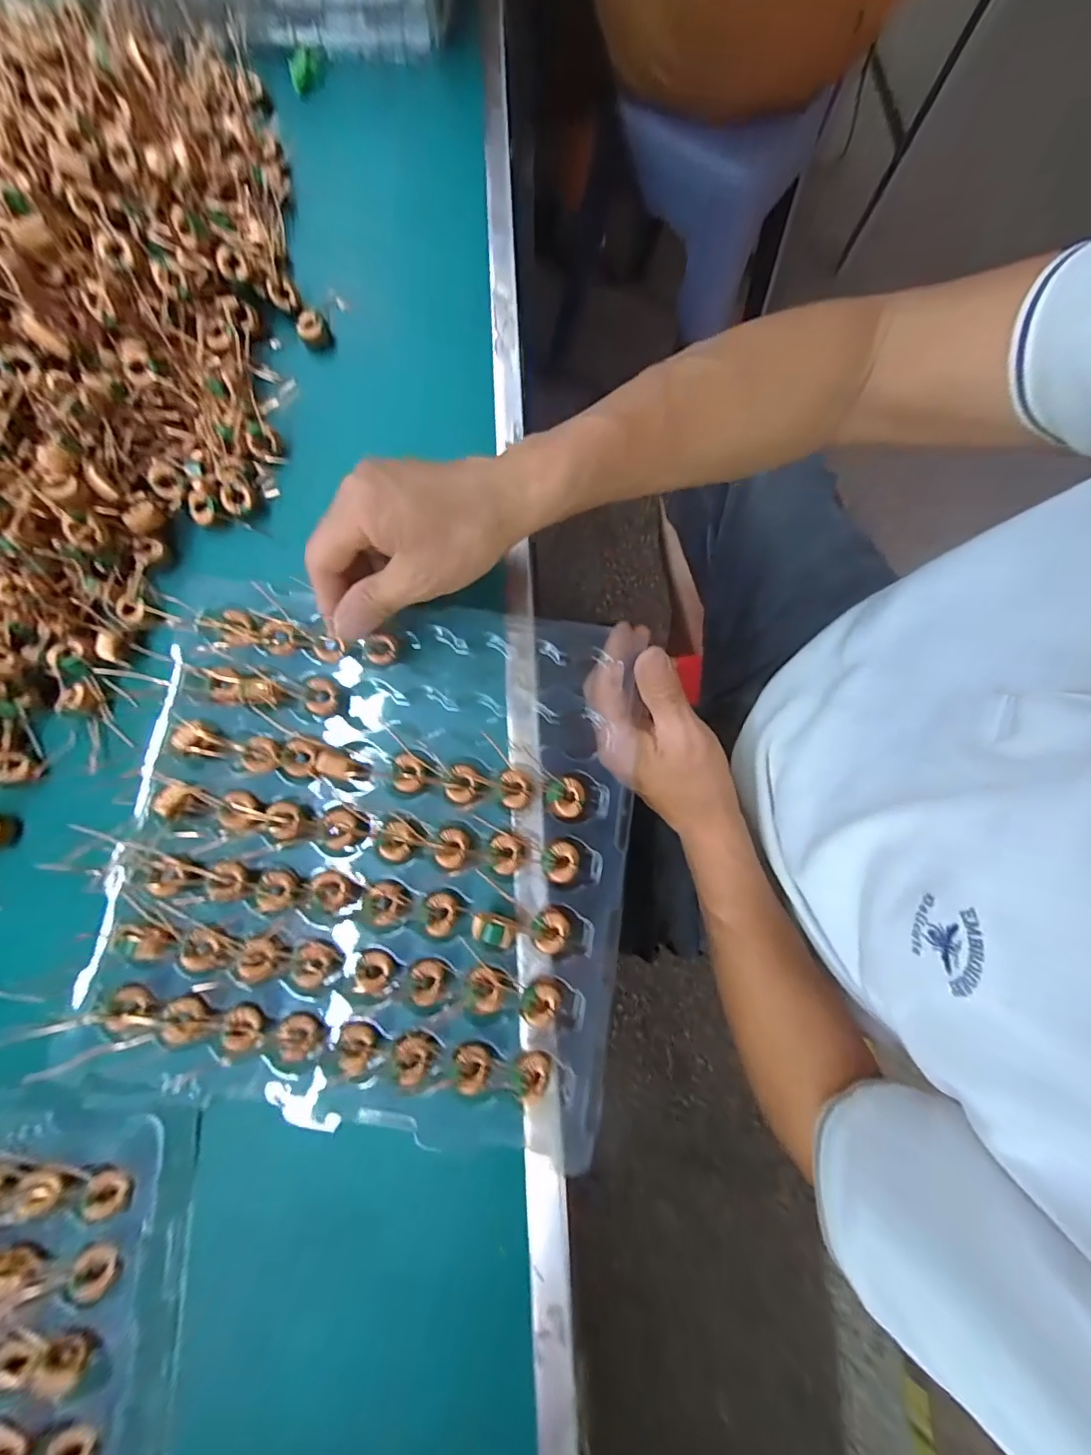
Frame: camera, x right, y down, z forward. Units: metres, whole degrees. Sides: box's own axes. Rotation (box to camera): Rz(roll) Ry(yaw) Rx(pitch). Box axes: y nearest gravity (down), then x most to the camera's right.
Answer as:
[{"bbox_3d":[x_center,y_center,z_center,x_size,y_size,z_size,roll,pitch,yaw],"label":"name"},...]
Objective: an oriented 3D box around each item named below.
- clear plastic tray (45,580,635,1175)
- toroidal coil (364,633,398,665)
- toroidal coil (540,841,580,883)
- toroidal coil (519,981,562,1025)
[{"bbox_3d":[-0.097,0.064,0.281,0.280,0.021,0.282,8,80,1],"label":"clear plastic tray"},{"bbox_3d":[-0.100,-0.048,0.296,0.016,0.010,0.018,30,81,5],"label":"toroidal coil"},{"bbox_3d":[0.009,0.076,0.277,0.021,0.011,0.021,0,80,-1],"label":"toroidal coil"},{"bbox_3d":[-0.003,0.148,0.262,0.022,0.007,0.019,-43,83,-8],"label":"toroidal coil"}]

